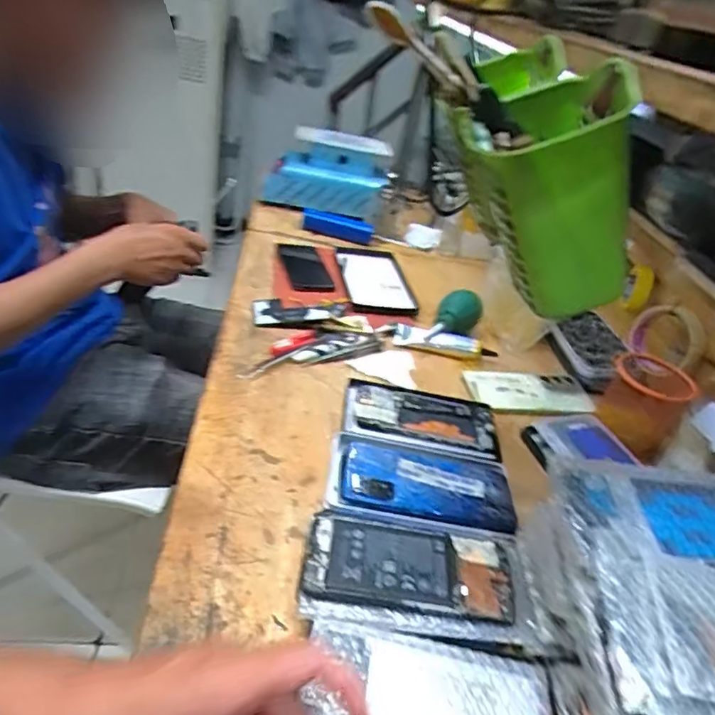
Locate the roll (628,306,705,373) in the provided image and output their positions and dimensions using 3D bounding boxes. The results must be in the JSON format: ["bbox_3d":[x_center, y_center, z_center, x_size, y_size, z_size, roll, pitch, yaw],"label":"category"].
[{"bbox_3d":[0.383,-0.024,0.705,0.022,0.095,0.096,-8,39,-28],"label":"roll"}]

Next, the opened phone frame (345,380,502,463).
[{"bbox_3d":[0.072,0.065,0.635,0.170,0.010,0.095,12,34,-1],"label":"opened phone frame"}]

